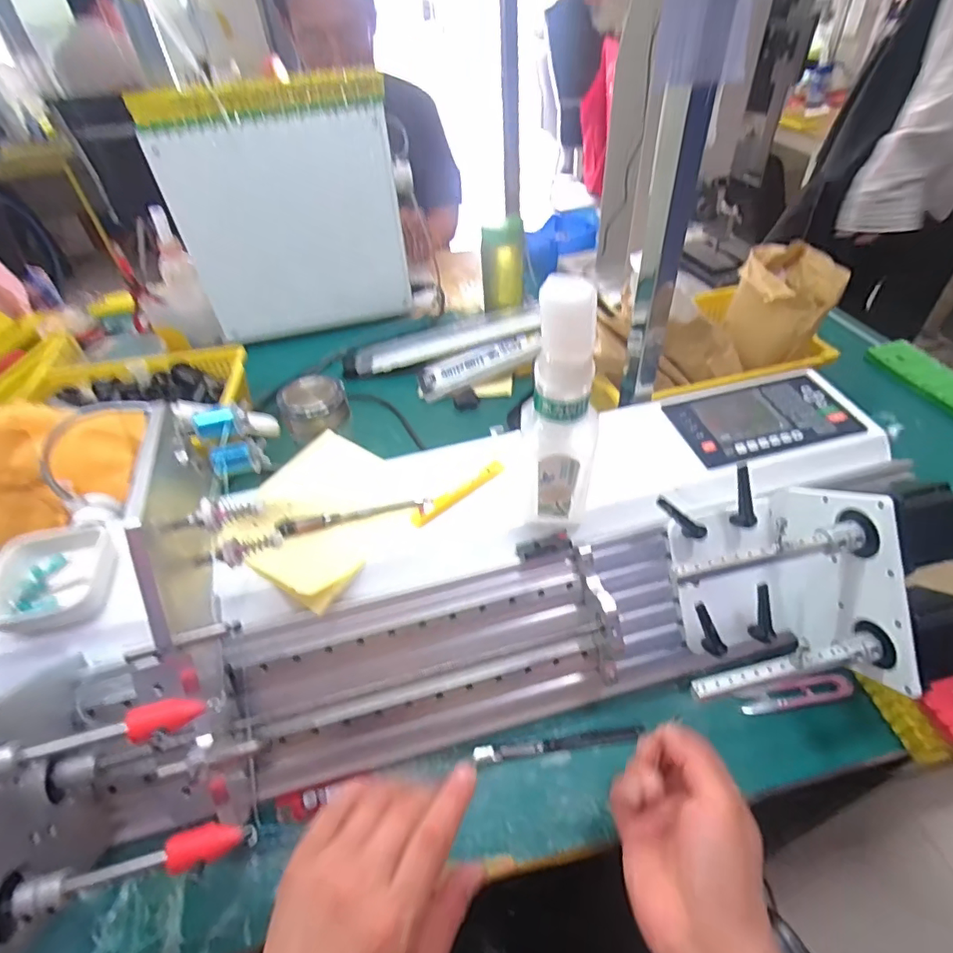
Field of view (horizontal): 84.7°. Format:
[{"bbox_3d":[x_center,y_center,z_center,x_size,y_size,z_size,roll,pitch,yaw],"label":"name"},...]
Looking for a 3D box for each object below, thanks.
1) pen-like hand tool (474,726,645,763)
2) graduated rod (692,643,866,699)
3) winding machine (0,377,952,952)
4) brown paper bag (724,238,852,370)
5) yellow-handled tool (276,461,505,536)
[{"bbox_3d":[0.071,0.230,0.452,0.144,0.009,0.012,-7,45,-2],"label":"pen-like hand tool"},{"bbox_3d":[0.213,0.136,0.367,0.124,0.007,0.014,-10,45,-5],"label":"graduated rod"},{"bbox_3d":[0.022,0.102,0.434,0.785,0.204,0.295,-13,45,-8],"label":"winding machine"},{"bbox_3d":[0.395,-0.219,0.684,0.079,0.167,0.127,-26,56,-27],"label":"brown paper bag"},{"bbox_3d":[-0.069,0.029,0.471,0.207,0.016,0.043,-18,46,-12],"label":"yellow-handled tool"}]

